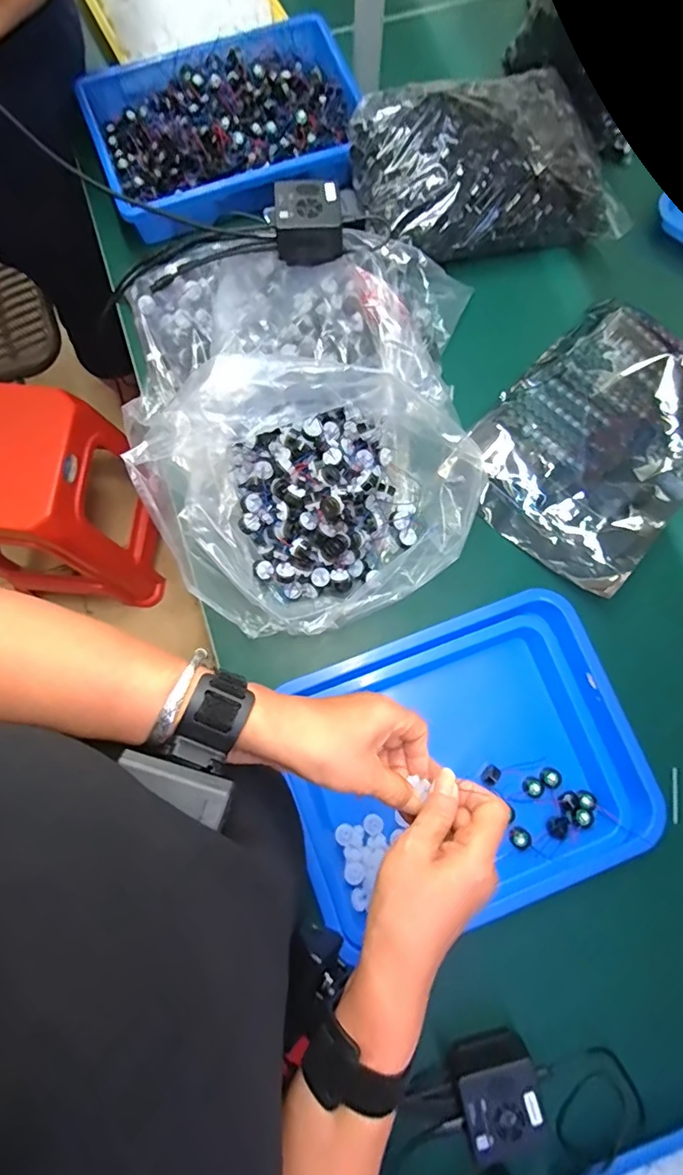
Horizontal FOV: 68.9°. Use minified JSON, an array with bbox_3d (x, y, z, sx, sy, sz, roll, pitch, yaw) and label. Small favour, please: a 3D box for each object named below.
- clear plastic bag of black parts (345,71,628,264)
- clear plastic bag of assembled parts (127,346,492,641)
[{"bbox_3d":[0.195,-0.567,0.668,0.344,0.091,0.217,-12,79,-3],"label":"clear plastic bag of black parts"},{"bbox_3d":[-0.016,-0.101,0.527,0.350,0.137,0.258,-20,80,-4],"label":"clear plastic bag of assembled parts"}]

